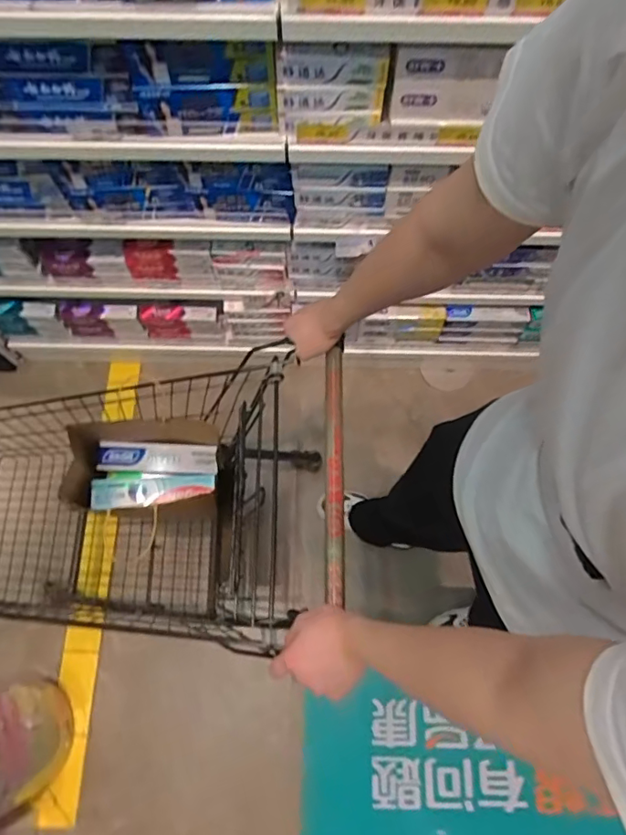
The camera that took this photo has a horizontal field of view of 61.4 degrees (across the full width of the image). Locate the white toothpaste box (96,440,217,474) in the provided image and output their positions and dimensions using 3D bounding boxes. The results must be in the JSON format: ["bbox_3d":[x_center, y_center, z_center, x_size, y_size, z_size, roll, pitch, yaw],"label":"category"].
[{"bbox_3d":[-0.306,0.078,1.045,0.228,0.040,0.062,2,70,1],"label":"white toothpaste box"}]

